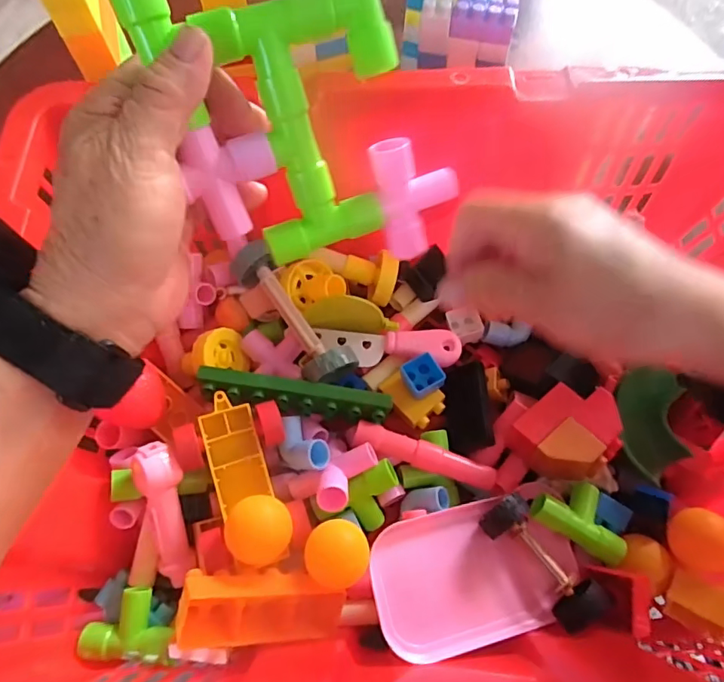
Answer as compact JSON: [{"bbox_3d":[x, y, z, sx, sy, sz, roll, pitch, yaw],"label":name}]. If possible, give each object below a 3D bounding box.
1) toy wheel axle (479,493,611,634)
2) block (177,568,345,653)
[{"bbox_3d":[0.107,0.129,0.304,0.035,0.030,0.080,-31,69,-14],"label":"toy wheel axle"},{"bbox_3d":[-0.054,0.149,0.286,0.092,0.029,0.039,11,63,-20],"label":"block"}]

